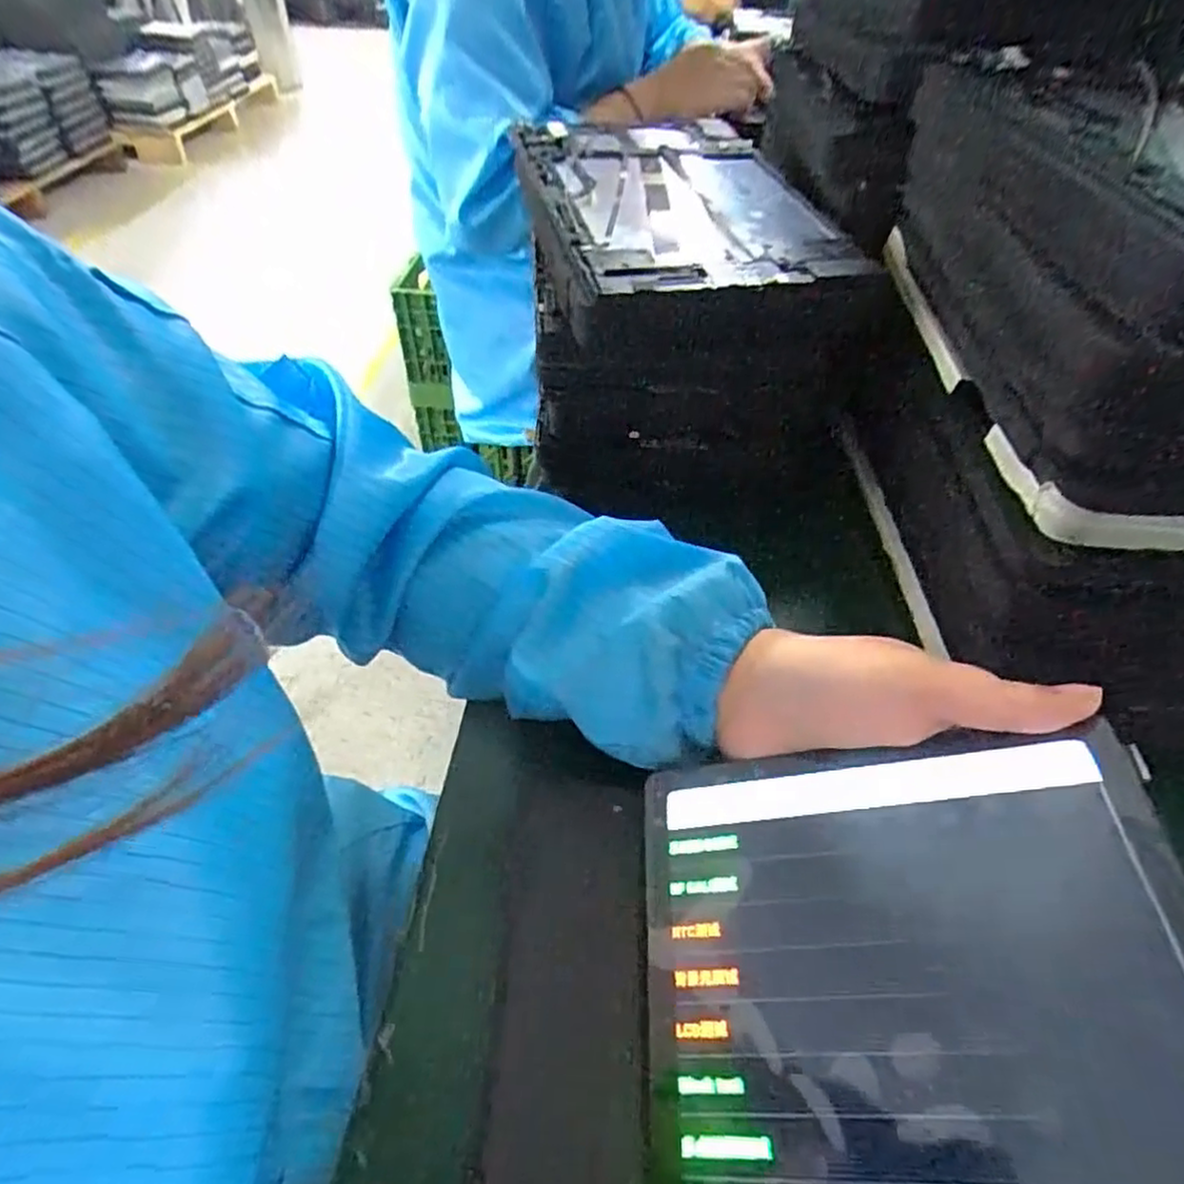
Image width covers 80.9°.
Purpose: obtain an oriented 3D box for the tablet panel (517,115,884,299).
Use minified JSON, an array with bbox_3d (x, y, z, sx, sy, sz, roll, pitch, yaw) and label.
[{"bbox_3d":[0.048,-0.228,0.393,0.144,0.017,0.233,-10,49,-9],"label":"tablet panel"}]

